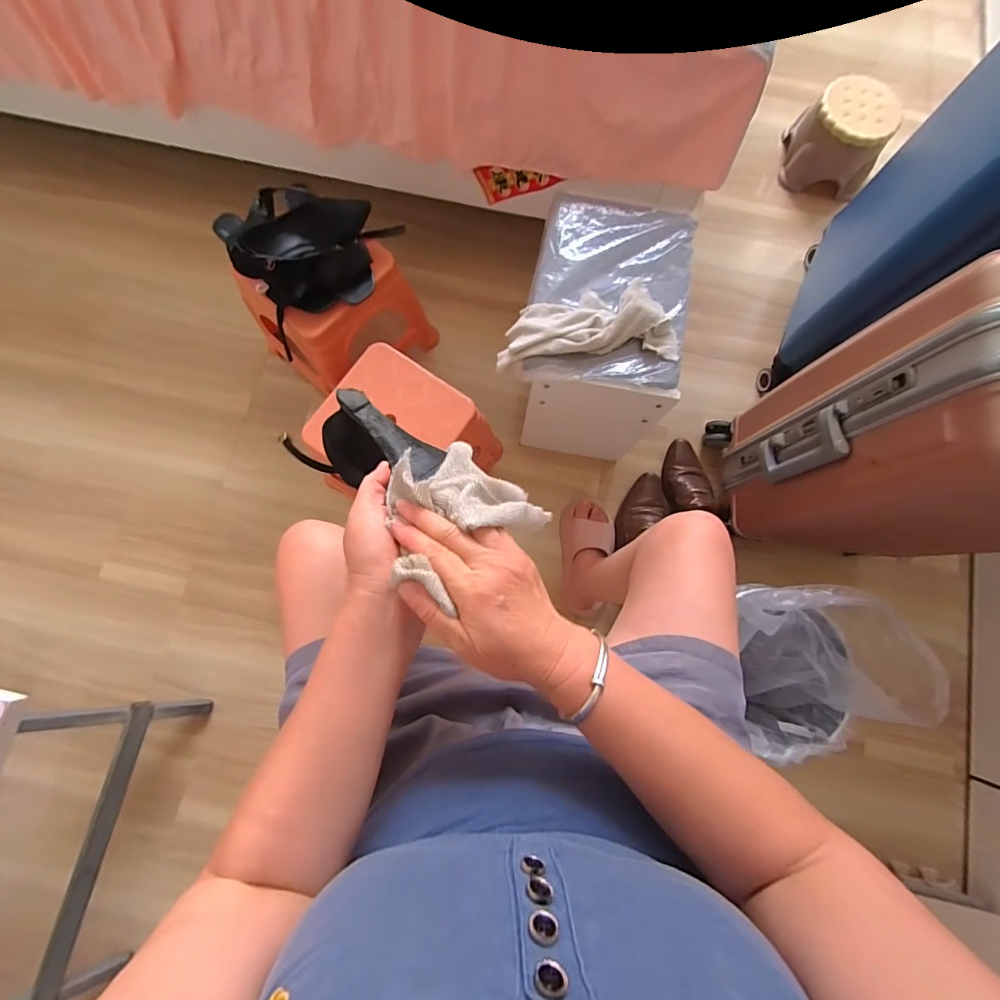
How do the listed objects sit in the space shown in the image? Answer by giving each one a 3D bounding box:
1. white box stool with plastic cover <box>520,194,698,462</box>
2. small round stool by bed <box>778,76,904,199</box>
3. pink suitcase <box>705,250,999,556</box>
[{"bbox_3d":[0.173,-0.292,0.852,0.238,0.343,0.321,7,79,0],"label":"white box stool with plastic cover"},{"bbox_3d":[0.848,-0.914,1.134,0.223,0.152,0.199,30,80,4],"label":"small round stool by bed"},{"bbox_3d":[0.641,-0.067,0.658,0.396,0.555,0.250,15,79,2],"label":"pink suitcase"}]

